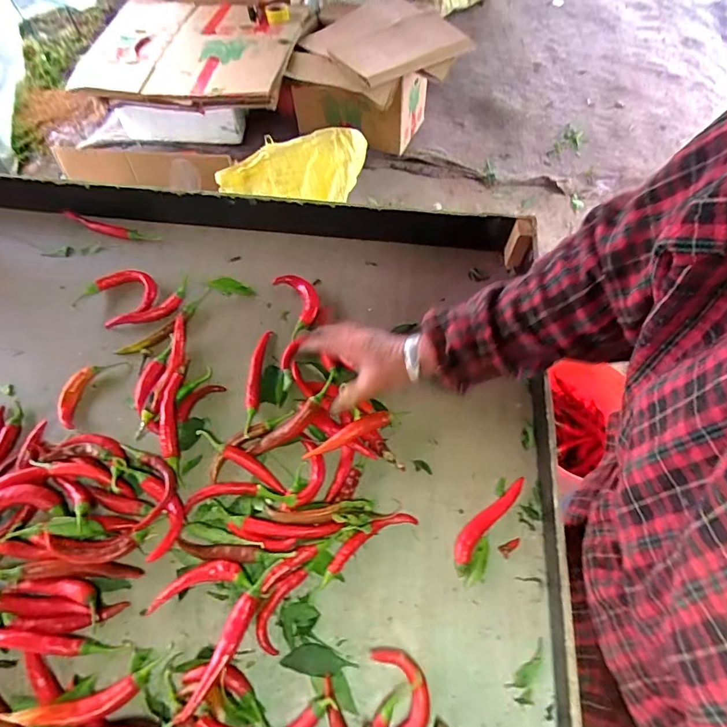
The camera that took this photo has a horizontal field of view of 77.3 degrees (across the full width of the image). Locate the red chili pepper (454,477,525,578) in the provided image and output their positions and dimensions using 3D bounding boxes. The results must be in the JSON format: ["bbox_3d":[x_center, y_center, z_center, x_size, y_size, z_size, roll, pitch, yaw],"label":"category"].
[{"bbox_3d":[0.129,0.165,0.480,0.024,0.012,0.121,38,68,17],"label":"red chili pepper"}]

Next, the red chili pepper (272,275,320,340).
[{"bbox_3d":[-0.086,-0.084,0.619,0.052,0.017,0.092,-16,64,-9],"label":"red chili pepper"}]

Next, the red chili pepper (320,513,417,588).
[{"bbox_3d":[0.002,0.185,0.471,0.113,0.011,0.025,-29,67,-15],"label":"red chili pepper"}]

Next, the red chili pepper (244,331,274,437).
[{"bbox_3d":[-0.134,0.019,0.565,0.018,0.016,0.149,3,63,0],"label":"red chili pepper"}]

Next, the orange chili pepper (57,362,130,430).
[{"bbox_3d":[-0.338,0.030,0.555,0.044,0.017,0.099,25,65,11],"label":"orange chili pepper"}]

